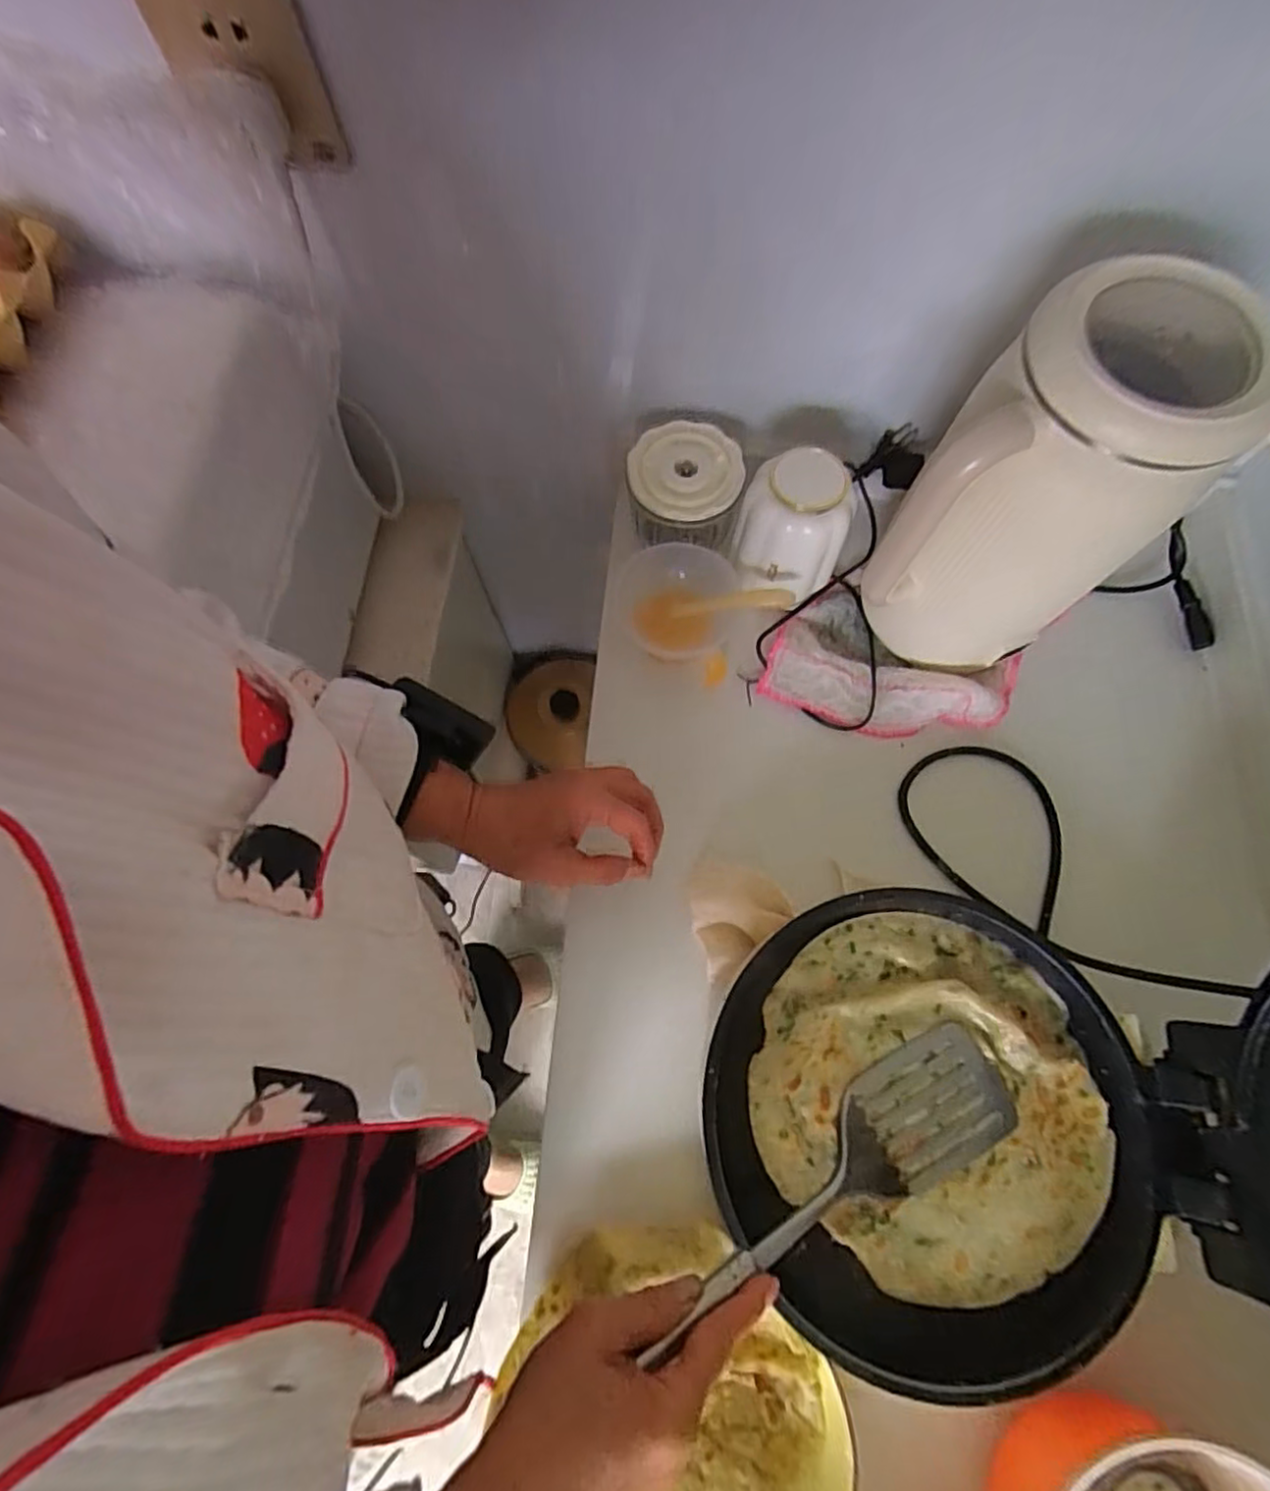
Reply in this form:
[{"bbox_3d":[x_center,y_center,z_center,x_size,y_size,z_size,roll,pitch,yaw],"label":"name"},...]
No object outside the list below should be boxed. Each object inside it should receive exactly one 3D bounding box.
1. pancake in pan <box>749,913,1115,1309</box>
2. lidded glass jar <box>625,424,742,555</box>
[{"bbox_3d":[0.194,0.226,0.426,0.223,0.007,0.211,0,72,1],"label":"pancake in pan"},{"bbox_3d":[0.044,-0.221,0.579,0.093,0.073,0.099,0,72,1],"label":"lidded glass jar"}]

